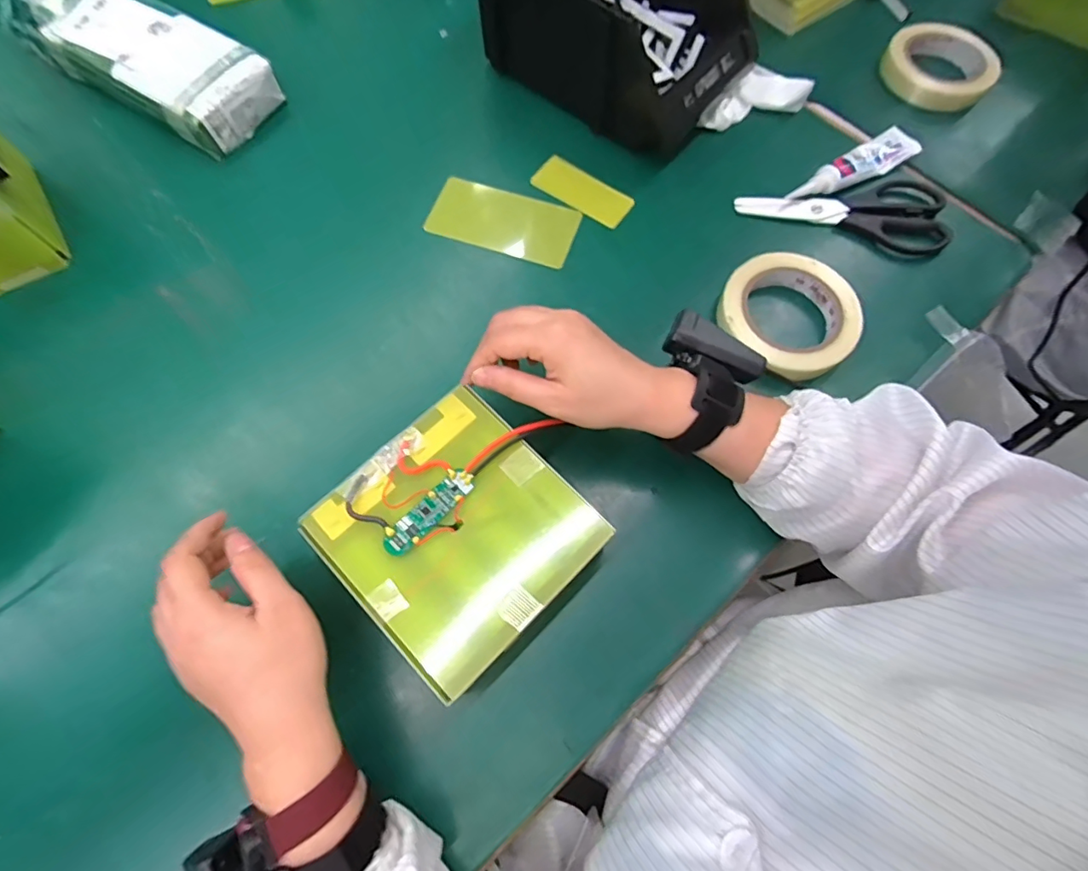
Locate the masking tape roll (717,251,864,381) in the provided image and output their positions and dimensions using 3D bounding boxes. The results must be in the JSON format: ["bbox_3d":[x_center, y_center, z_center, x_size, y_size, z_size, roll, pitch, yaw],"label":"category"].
[{"bbox_3d":[0.211,-0.102,0.457,0.105,0.031,0.112,0,70,-1],"label":"masking tape roll"}]

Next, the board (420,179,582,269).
[{"bbox_3d":[-0.039,-0.200,0.498,0.136,0.009,0.062,19,83,5],"label":"board"}]

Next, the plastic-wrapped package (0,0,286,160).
[{"bbox_3d":[-0.411,-0.390,0.540,0.284,0.051,0.108,32,73,10],"label":"plastic-wrapped package"}]

